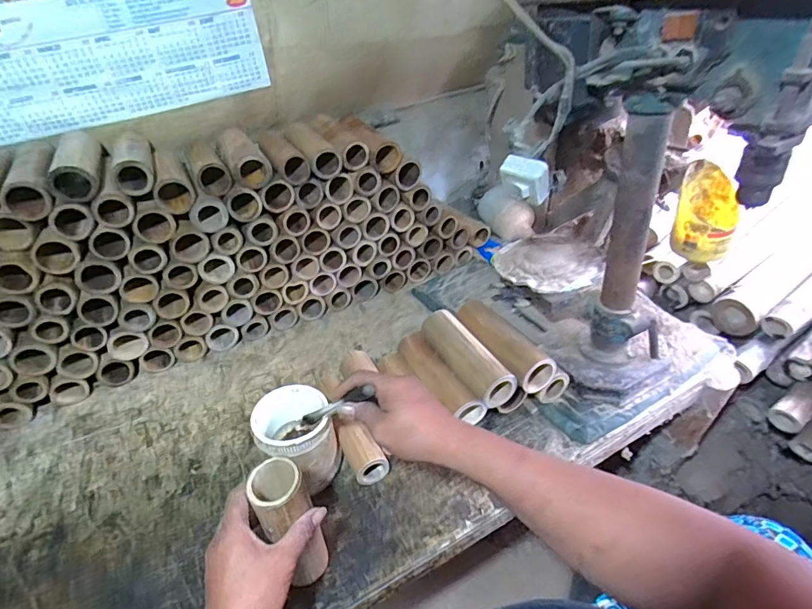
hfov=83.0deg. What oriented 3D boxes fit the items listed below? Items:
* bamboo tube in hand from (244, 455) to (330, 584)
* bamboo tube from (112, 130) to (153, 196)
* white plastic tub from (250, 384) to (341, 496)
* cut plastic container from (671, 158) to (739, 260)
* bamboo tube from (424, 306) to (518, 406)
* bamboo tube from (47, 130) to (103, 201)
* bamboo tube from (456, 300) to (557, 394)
[{"bbox_3d":[-0.119,0.239,0.497,0.051,0.179,0.055,-21,36,-17],"label":"bamboo tube in hand"},{"bbox_3d":[-0.425,-0.231,0.719,0.052,0.048,0.192,-19,41,-16],"label":"bamboo tube"},{"bbox_3d":[-0.142,0.186,0.618,0.095,0.121,0.101,-3,39,3],"label":"white plastic tub"},{"bbox_3d":[0.501,-0.151,0.769,0.095,0.133,0.103,20,45,27],"label":"cut plastic container"},{"bbox_3d":[0.090,0.075,0.708,0.056,0.056,0.185,-22,42,-19],"label":"bamboo tube"},{"bbox_3d":[-0.489,-0.214,0.686,0.057,0.044,0.197,-21,42,-18],"label":"bamboo tube"},{"bbox_3d":[0.146,0.058,0.706,0.062,0.055,0.179,-24,43,-21],"label":"bamboo tube"}]

